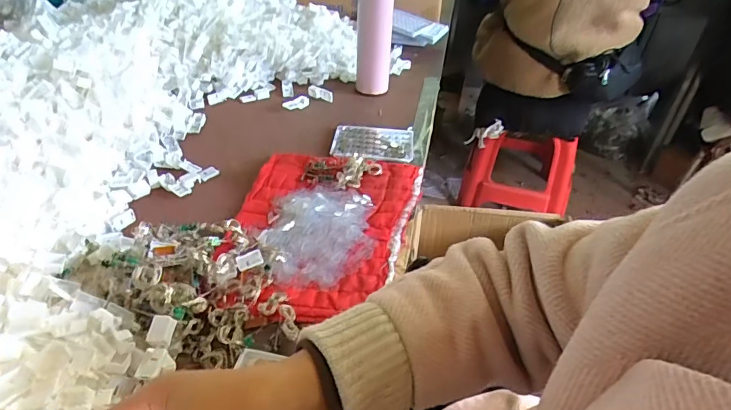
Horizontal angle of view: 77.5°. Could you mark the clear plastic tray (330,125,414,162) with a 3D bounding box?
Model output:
[{"bbox_3d":[0.011,-0.100,0.742,0.131,0.012,0.101,5,39,4],"label":"clear plastic tray"}]

